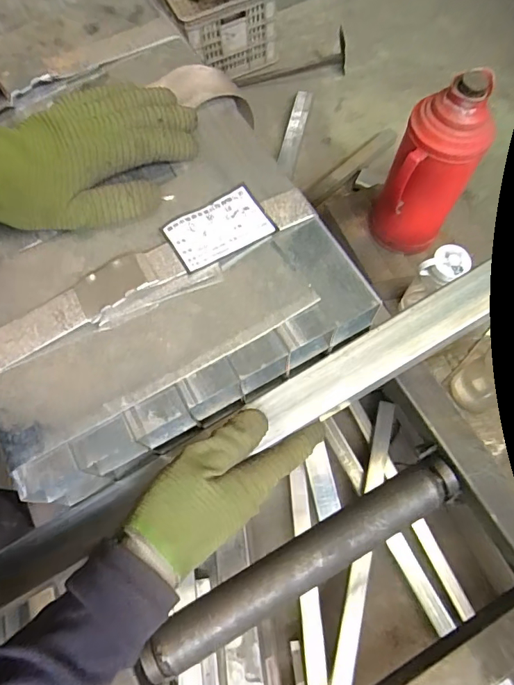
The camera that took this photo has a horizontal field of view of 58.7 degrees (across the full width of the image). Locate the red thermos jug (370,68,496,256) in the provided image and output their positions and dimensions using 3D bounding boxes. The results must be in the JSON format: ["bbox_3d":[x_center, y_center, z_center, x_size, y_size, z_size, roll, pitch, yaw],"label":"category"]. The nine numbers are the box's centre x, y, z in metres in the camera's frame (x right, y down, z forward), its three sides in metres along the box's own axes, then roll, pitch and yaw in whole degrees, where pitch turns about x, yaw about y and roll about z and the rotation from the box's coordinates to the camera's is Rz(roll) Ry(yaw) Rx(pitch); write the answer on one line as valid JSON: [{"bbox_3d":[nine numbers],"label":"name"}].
[{"bbox_3d":[0.332,-0.324,0.882,0.142,0.340,0.137,28,73,12],"label":"red thermos jug"}]

